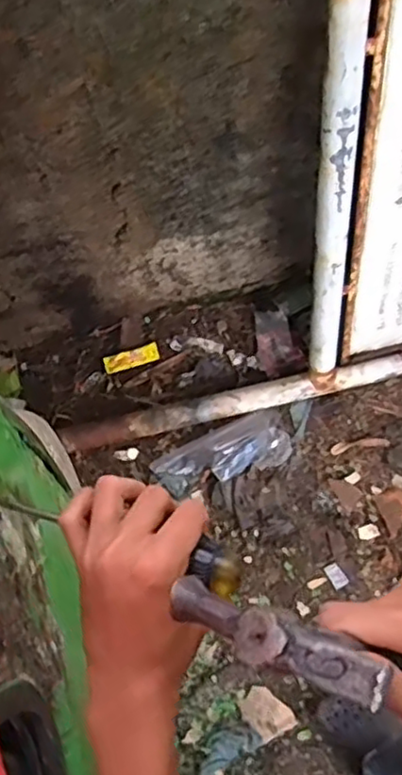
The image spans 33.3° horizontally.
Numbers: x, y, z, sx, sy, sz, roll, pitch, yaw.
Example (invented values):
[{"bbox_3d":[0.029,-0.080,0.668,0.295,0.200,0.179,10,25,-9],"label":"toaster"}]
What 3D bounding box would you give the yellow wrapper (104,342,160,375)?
[{"bbox_3d":[-0.164,-0.068,1.583,0.129,0.016,0.041,-17,93,5],"label":"yellow wrapper"}]

